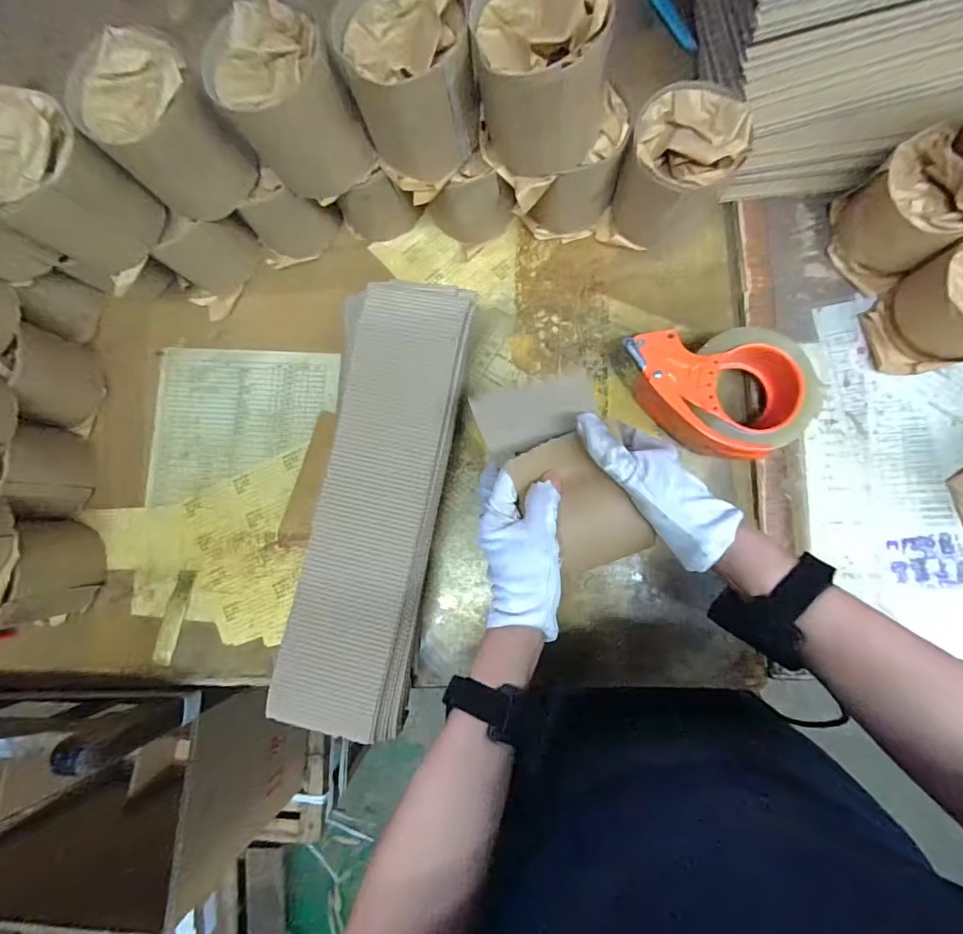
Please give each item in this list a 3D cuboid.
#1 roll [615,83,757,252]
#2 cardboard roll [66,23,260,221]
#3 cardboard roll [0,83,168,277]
[{"bbox_3d":[0.182,-0.277,0.444,0.094,0.102,0.104,26,87,7],"label":"roll"},{"bbox_3d":[-0.263,-0.281,0.400,0.086,0.101,0.094,-1,84,5],"label":"cardboard roll"},{"bbox_3d":[-0.356,-0.237,0.401,0.092,0.115,0.086,-1,84,5],"label":"cardboard roll"}]

